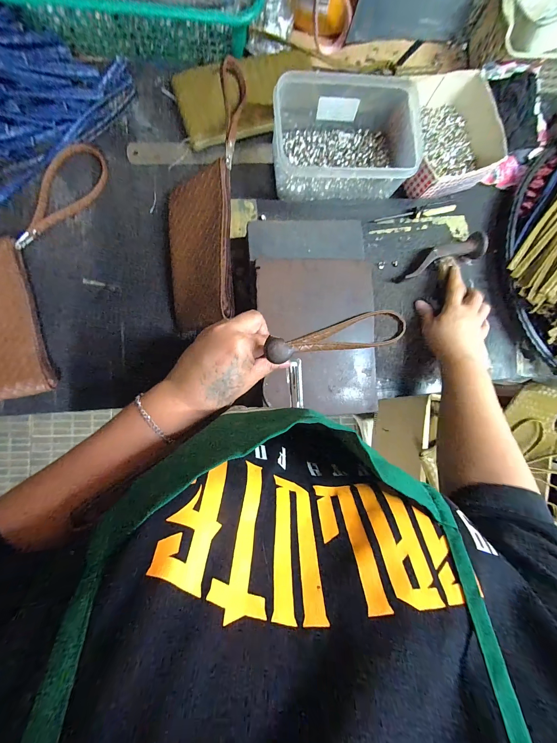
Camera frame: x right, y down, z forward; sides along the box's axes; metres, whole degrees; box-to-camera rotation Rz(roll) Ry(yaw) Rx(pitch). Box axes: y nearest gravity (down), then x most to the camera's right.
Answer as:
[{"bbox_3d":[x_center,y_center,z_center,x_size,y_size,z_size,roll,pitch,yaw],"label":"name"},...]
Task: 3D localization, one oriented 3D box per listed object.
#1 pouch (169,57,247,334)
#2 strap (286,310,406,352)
[{"bbox_3d":[-0.098,-0.213,0.351,0.107,0.016,0.316,3,90,27],"label":"pouch"},{"bbox_3d":[0.078,-0.041,0.302,0.132,0.011,0.040,-13,90,-5],"label":"strap"}]

